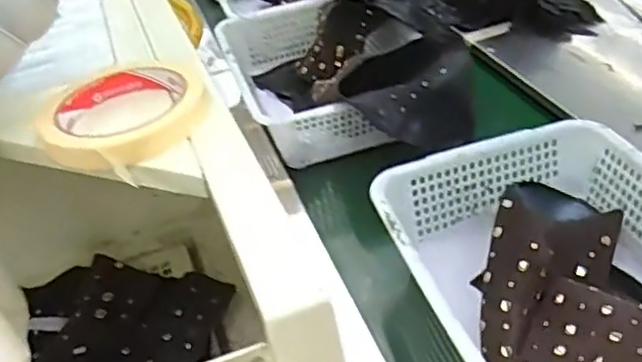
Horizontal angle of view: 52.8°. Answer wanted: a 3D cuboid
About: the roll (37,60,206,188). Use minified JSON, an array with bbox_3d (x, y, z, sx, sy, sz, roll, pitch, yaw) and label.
[{"bbox_3d":[-0.119,-0.043,0.401,0.098,0.020,0.098,-5,37,4],"label":"roll"}]

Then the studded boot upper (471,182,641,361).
[{"bbox_3d":[0.302,0.080,0.611,0.263,0.120,0.271,12,41,25],"label":"studded boot upper"}]

